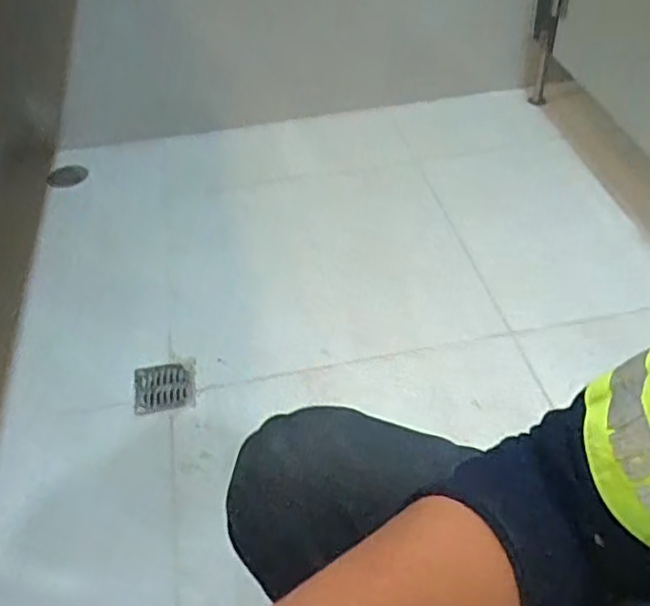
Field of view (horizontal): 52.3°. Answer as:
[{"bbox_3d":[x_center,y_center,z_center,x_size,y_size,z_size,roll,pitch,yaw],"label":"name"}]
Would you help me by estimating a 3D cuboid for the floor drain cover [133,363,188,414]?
[{"bbox_3d":[-0.281,0.144,1.130,0.095,0.010,0.090,-9,56,3],"label":"floor drain cover"}]

